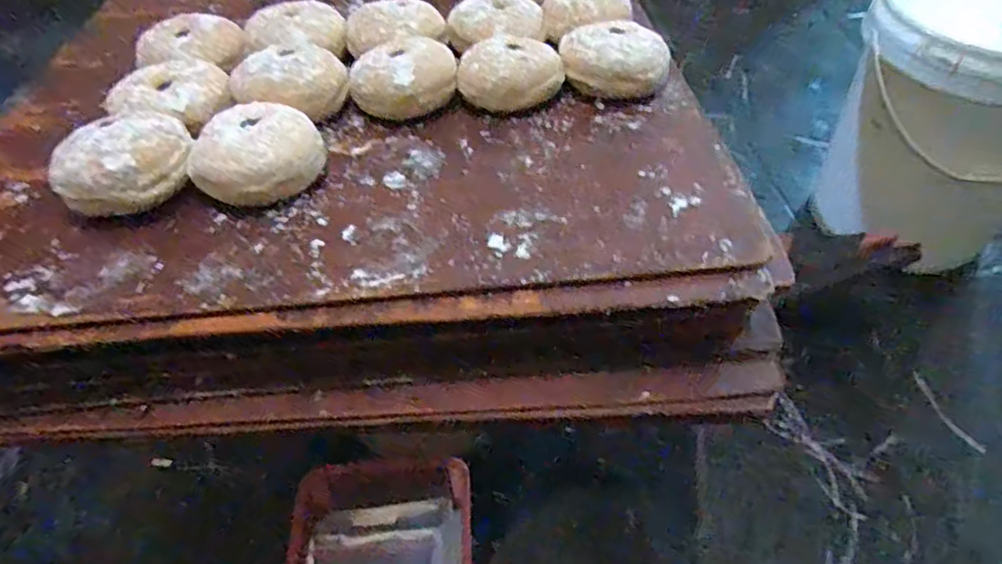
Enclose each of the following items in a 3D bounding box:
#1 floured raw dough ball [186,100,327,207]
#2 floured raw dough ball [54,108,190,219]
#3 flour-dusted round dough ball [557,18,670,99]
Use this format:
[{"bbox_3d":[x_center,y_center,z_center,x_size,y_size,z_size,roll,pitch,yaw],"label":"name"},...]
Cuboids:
[{"bbox_3d":[-0.172,-0.087,0.413,0.082,0.041,0.081,34,59,29],"label":"floured raw dough ball"},{"bbox_3d":[-0.255,-0.079,0.405,0.086,0.047,0.071,-24,52,-17],"label":"floured raw dough ball"},{"bbox_3d":[0.093,-0.184,0.489,0.089,0.036,0.072,4,49,8],"label":"flour-dusted round dough ball"}]

